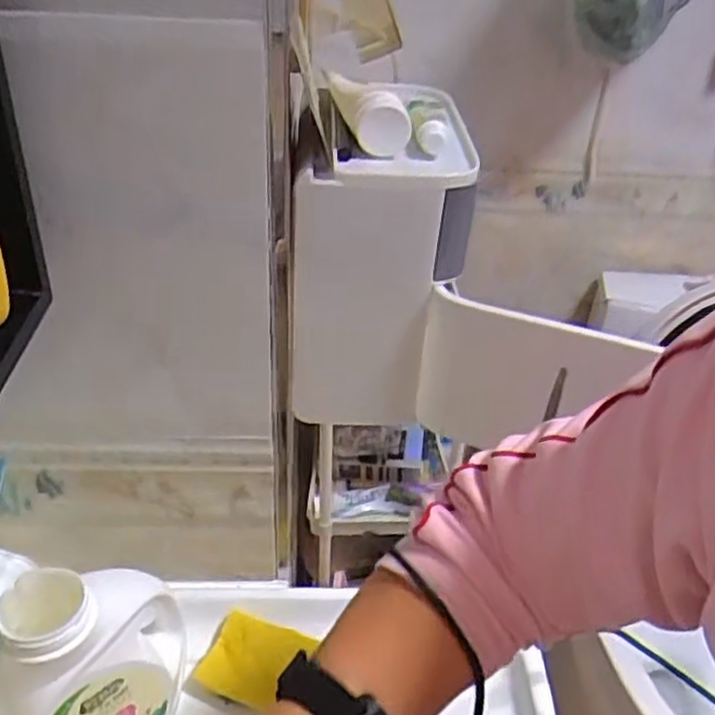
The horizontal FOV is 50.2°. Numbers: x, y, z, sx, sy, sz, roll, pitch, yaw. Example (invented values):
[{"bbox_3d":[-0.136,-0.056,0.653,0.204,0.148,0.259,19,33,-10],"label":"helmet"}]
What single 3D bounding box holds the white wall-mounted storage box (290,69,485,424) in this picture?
[{"bbox_3d":[0.013,-0.081,0.597,0.126,0.225,0.145,-1,35,-2],"label":"white wall-mounted storage box"}]

